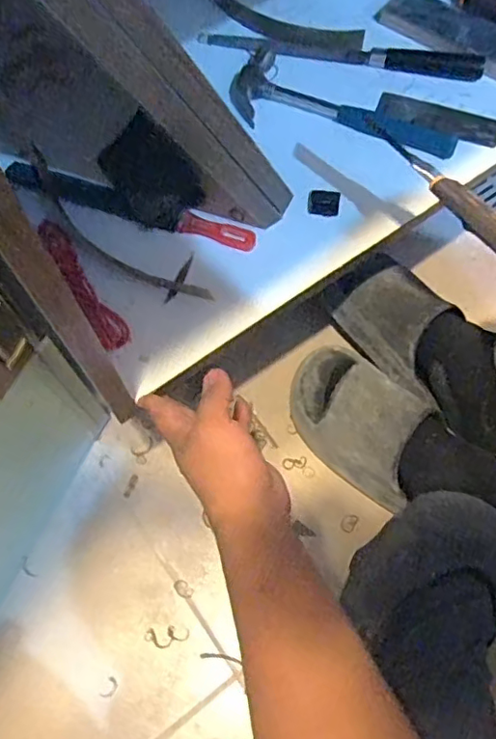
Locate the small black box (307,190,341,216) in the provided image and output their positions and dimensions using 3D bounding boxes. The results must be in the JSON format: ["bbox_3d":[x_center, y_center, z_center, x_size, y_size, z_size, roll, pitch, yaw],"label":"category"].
[{"bbox_3d":[0.078,-0.173,0.586,0.033,0.007,0.030,5,66,4],"label":"small black box"}]

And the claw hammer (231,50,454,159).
[{"bbox_3d":[0.109,-0.304,0.631,0.250,0.023,0.119,13,67,7],"label":"claw hammer"}]

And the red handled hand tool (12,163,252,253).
[{"bbox_3d":[-0.125,-0.172,0.583,0.275,0.012,0.032,16,67,9],"label":"red handled hand tool"}]

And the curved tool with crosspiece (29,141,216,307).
[{"bbox_3d":[-0.140,-0.138,0.566,0.254,0.017,0.058,34,71,15],"label":"curved tool with crosspiece"}]

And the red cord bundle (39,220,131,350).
[{"bbox_3d":[-0.156,-0.085,0.535,0.026,0.022,0.151,-30,68,-12],"label":"red cord bundle"}]

